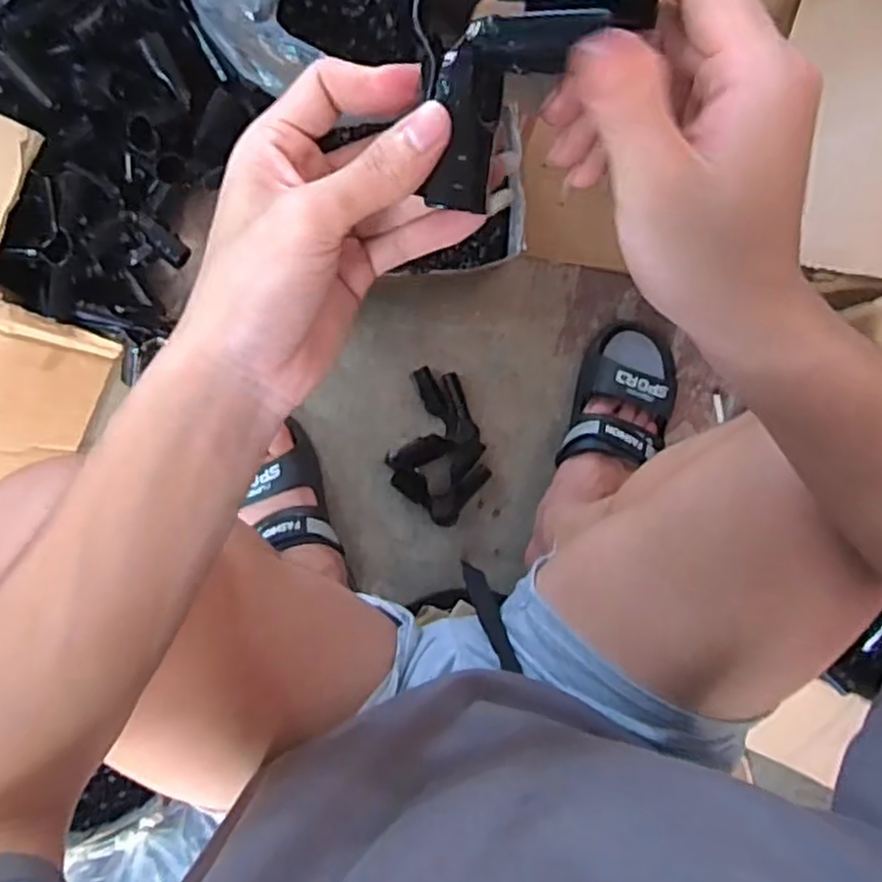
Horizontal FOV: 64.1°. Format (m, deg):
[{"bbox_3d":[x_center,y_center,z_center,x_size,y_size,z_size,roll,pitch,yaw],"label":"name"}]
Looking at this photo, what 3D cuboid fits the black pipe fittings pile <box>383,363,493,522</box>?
[{"bbox_3d":[0.003,0.008,0.759,0.105,0.031,0.147,19,96,-7],"label":"black pipe fittings pile"}]

